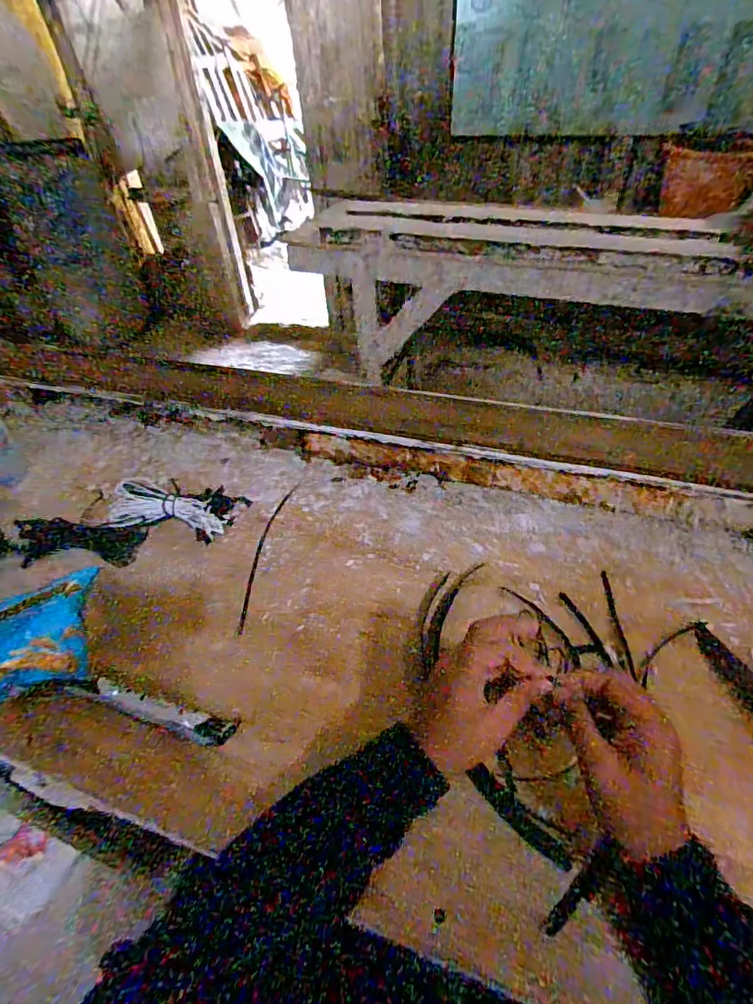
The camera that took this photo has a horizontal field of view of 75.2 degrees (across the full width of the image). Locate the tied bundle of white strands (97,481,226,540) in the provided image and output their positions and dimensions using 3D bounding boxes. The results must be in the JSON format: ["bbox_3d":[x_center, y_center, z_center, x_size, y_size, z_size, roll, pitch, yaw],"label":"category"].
[{"bbox_3d":[-0.248,0.012,0.581,0.137,0.045,0.050,1,44,4],"label":"tied bundle of white strands"}]

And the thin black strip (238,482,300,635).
[{"bbox_3d":[-0.128,0.051,0.569,0.020,0.006,0.233,3,44,6],"label":"thin black strip"}]

